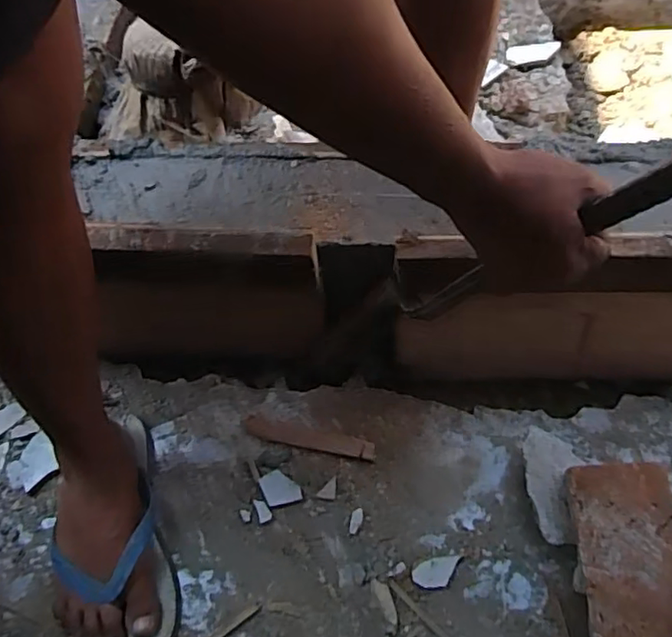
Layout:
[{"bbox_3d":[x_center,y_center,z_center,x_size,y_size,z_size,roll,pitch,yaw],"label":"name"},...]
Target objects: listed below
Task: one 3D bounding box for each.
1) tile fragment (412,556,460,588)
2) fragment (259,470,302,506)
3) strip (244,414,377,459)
[{"bbox_3d":[0.103,0.259,0.620,0.050,0.010,0.028,-6,56,-2],"label":"tile fragment"},{"bbox_3d":[-0.062,0.186,0.666,0.036,0.006,0.040,-24,59,-14],"label":"fragment"},{"bbox_3d":[-0.031,0.136,0.698,0.150,0.007,0.022,10,57,8],"label":"strip"}]

